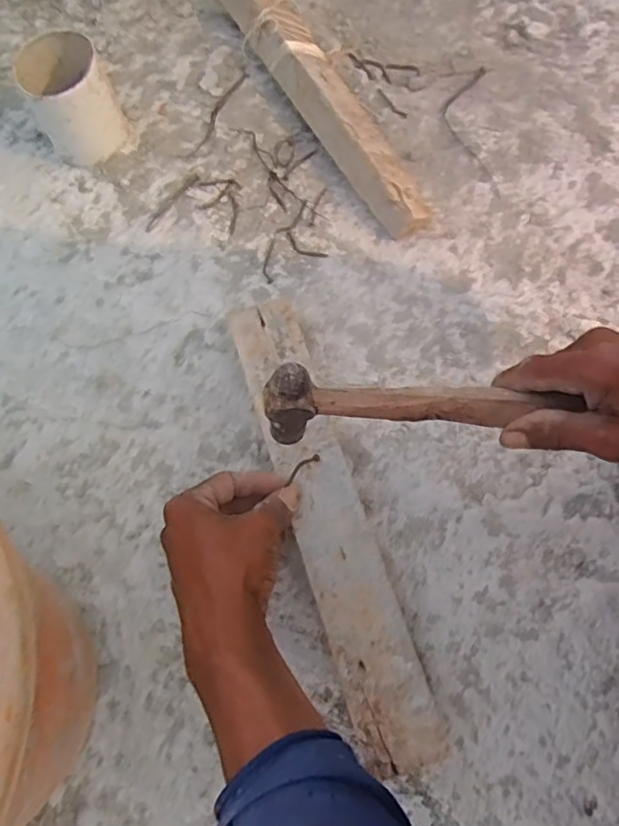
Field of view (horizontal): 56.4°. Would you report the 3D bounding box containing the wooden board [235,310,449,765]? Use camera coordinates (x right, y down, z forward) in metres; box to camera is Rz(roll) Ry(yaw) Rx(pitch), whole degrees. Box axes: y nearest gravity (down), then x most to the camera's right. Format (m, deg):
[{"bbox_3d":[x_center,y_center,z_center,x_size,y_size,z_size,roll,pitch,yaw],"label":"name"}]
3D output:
[{"bbox_3d":[0.015,0.072,0.437,0.060,0.036,0.348,-18,72,-5],"label":"wooden board"}]

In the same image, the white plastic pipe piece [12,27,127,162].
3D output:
[{"bbox_3d":[-0.213,-0.282,0.520,0.068,0.078,0.073,0,71,1],"label":"white plastic pipe piece"}]

